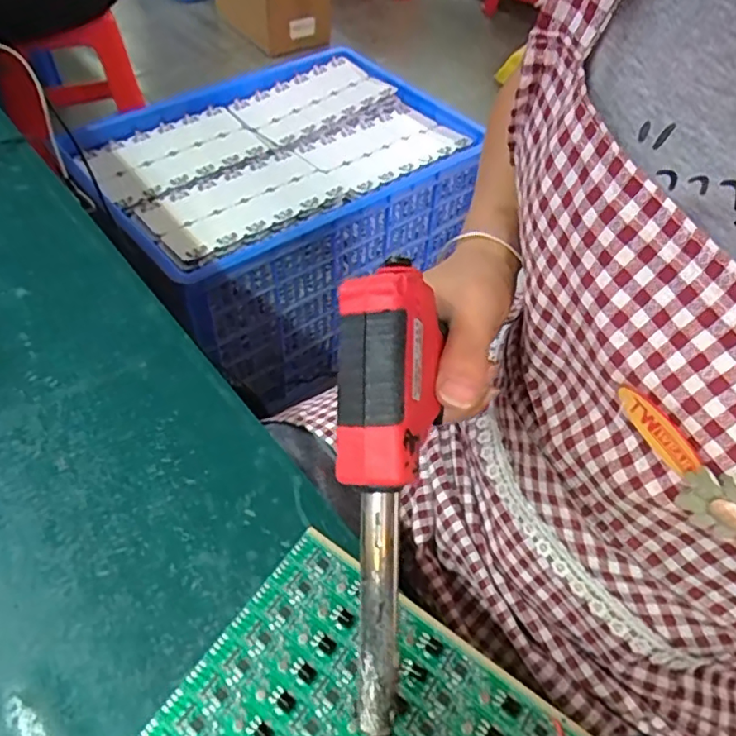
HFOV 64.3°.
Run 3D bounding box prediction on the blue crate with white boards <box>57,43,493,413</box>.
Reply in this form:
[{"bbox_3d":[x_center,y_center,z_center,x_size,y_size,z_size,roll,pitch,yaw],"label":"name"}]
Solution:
[{"bbox_3d":[-0.154,-0.305,1.167,0.693,0.379,0.440,-33,59,-27],"label":"blue crate with white boards"}]

